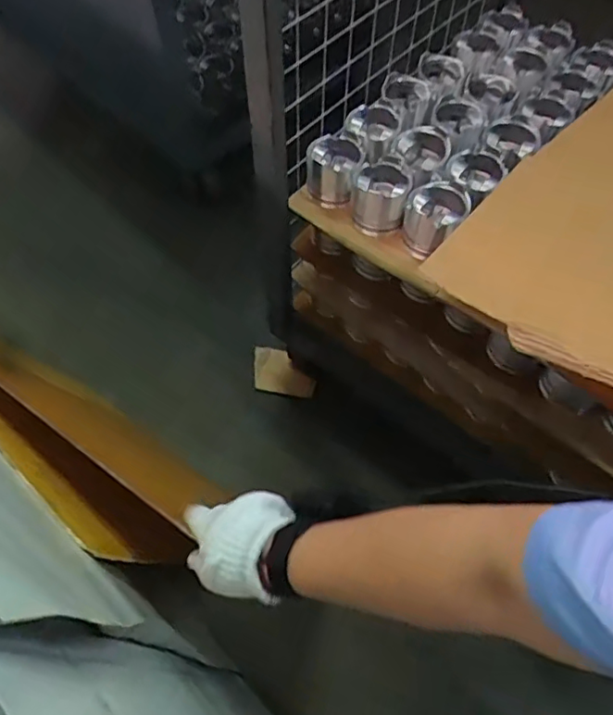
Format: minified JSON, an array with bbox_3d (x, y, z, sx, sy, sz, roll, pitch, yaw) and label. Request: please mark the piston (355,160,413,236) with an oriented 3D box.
[{"bbox_3d":[0.119,-0.248,0.924,0.088,0.067,0.101,2,58,2],"label":"piston"}]

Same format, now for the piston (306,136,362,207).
[{"bbox_3d":[0.045,-0.298,0.939,0.085,0.067,0.099,5,58,3],"label":"piston"}]

